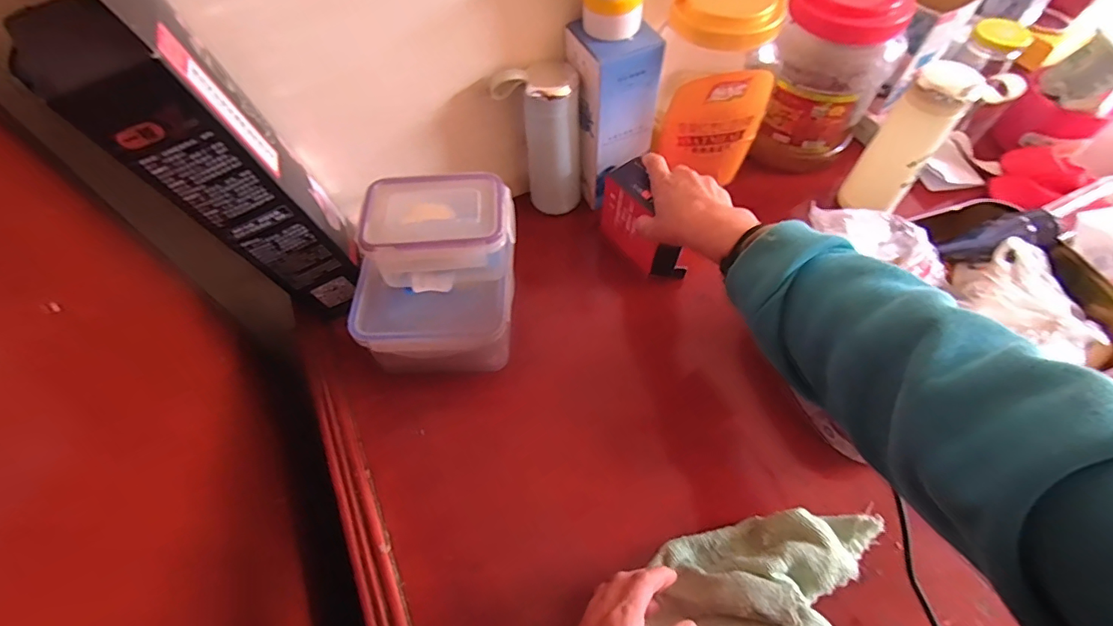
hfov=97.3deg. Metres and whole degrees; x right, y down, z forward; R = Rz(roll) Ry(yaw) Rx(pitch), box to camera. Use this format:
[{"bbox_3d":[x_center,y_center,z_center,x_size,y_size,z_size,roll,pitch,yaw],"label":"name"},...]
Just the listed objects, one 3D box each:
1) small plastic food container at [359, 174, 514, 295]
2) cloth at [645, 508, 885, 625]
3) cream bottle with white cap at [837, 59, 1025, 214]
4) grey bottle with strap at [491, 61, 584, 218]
[{"bbox_3d":[-0.103,-0.071,0.452,0.128,0.067,0.095,-4,59,-1],"label":"small plastic food container"},{"bbox_3d":[0.164,0.207,0.388,0.125,0.034,0.190,39,67,21],"label":"cloth"},{"bbox_3d":[0.383,-0.177,0.526,0.080,0.185,0.052,37,66,20],"label":"cream bottle with white cap"},{"bbox_3d":[-0.016,-0.189,0.553,0.093,0.166,0.058,-11,60,-6],"label":"grey bottle with strap"}]

